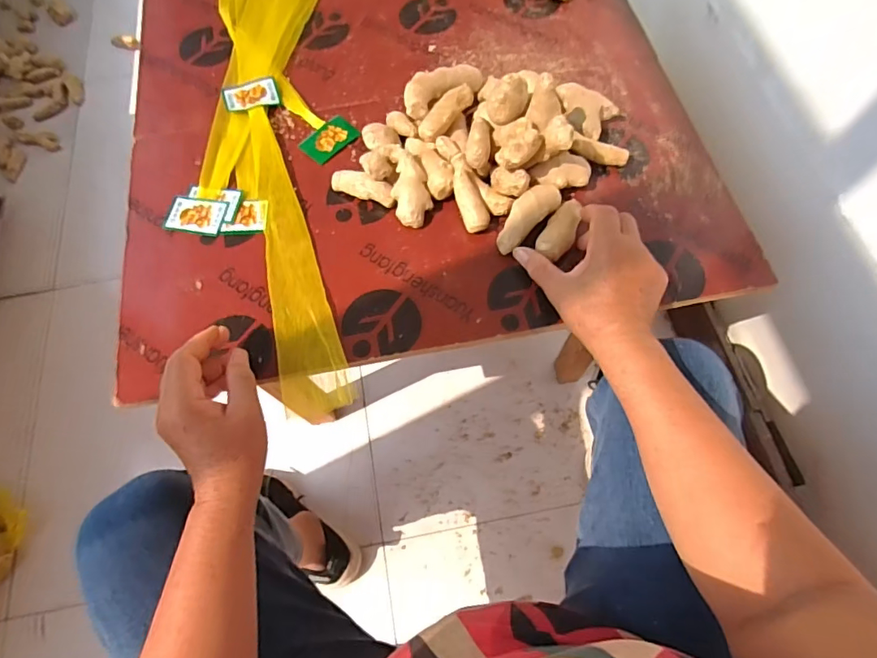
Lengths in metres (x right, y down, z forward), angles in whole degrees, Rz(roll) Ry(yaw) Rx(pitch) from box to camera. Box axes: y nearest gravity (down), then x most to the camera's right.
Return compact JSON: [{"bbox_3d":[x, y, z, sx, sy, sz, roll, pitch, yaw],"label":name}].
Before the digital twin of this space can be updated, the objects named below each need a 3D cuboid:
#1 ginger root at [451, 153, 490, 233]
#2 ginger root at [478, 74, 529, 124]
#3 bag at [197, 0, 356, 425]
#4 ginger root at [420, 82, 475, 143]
[{"bbox_3d":[0.029,-0.134,0.482,0.028,0.016,0.080,-15,86,-5],"label":"ginger root"},{"bbox_3d":[0.065,-0.224,0.482,0.035,0.028,0.042,39,73,16],"label":"ginger root"},{"bbox_3d":[-0.185,-0.214,0.544,0.135,0.013,0.642,-7,67,-2],"label":"bag"},{"bbox_3d":[0.008,-0.220,0.506,0.026,0.018,0.070,38,73,16],"label":"ginger root"}]

